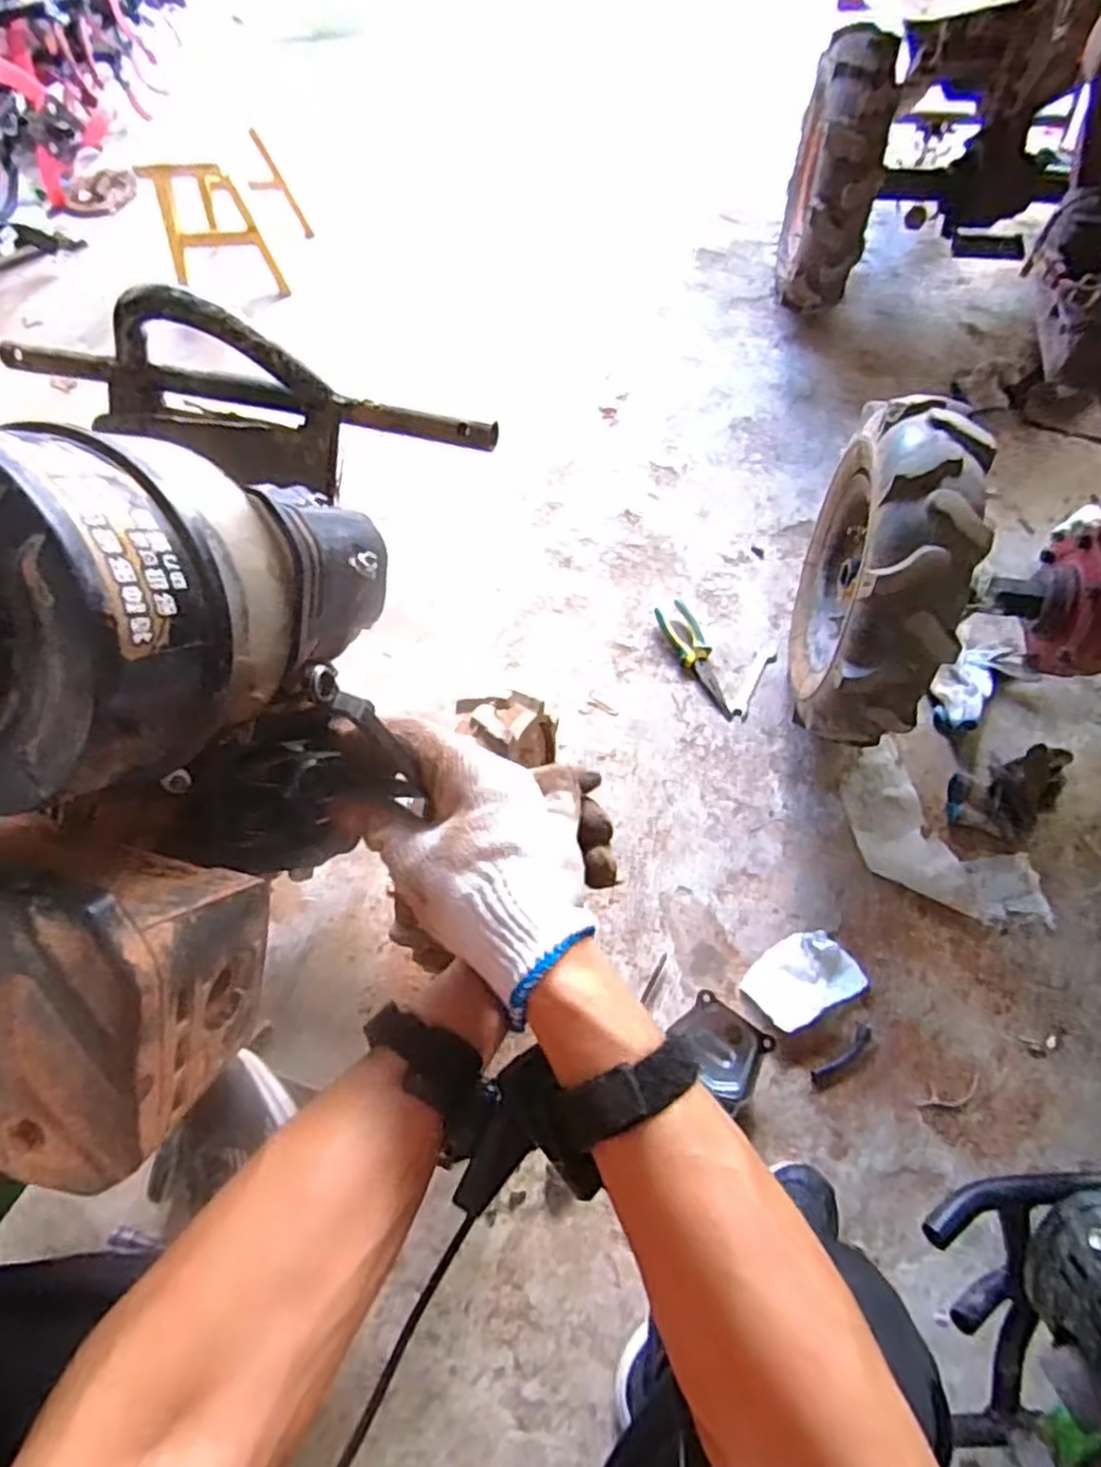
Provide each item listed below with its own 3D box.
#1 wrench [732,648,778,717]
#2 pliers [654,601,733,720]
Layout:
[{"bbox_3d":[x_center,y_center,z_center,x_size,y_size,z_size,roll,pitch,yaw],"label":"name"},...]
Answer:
[{"bbox_3d":[0.330,-0.084,1.200,0.030,0.006,0.139,26,67,16],"label":"wrench"},{"bbox_3d":[0.242,-0.125,1.204,0.066,0.026,0.217,-23,64,-8],"label":"pliers"}]

